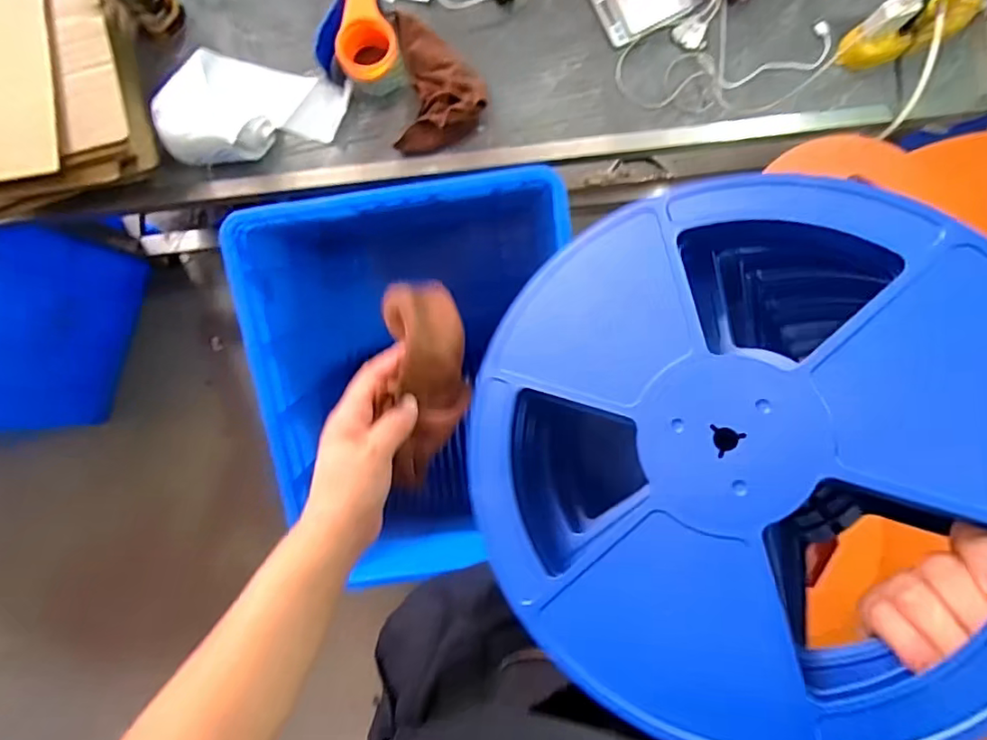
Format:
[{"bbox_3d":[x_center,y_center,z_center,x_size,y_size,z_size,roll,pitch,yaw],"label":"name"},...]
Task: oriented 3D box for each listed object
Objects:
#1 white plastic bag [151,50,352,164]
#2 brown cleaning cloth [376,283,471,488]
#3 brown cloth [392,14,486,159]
[{"bbox_3d":[-0.345,-0.366,0.805,0.247,0.072,0.163,8,90,2],"label":"white plastic bag"},{"bbox_3d":[-0.052,0.001,0.434,0.057,0.056,0.169,-2,71,2],"label":"brown cleaning cloth"},{"bbox_3d":[-0.078,-0.417,0.809,0.134,0.047,0.199,2,90,2],"label":"brown cloth"}]

